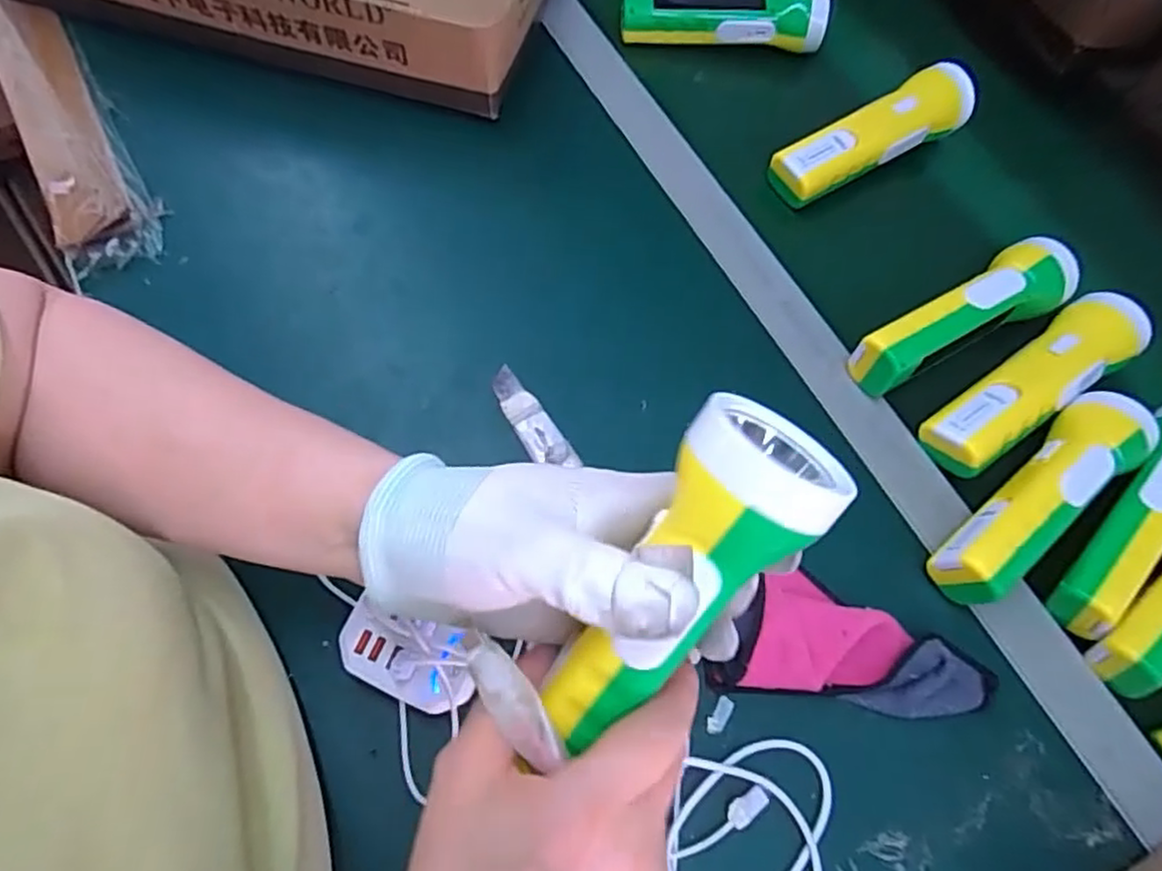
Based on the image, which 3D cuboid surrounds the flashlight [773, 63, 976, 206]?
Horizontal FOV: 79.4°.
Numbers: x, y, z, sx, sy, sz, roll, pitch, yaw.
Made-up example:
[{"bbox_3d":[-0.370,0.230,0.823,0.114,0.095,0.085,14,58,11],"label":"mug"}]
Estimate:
[{"bbox_3d":[0.224,-0.230,0.543,0.170,0.042,0.047,-29,72,-16],"label":"flashlight"}]

